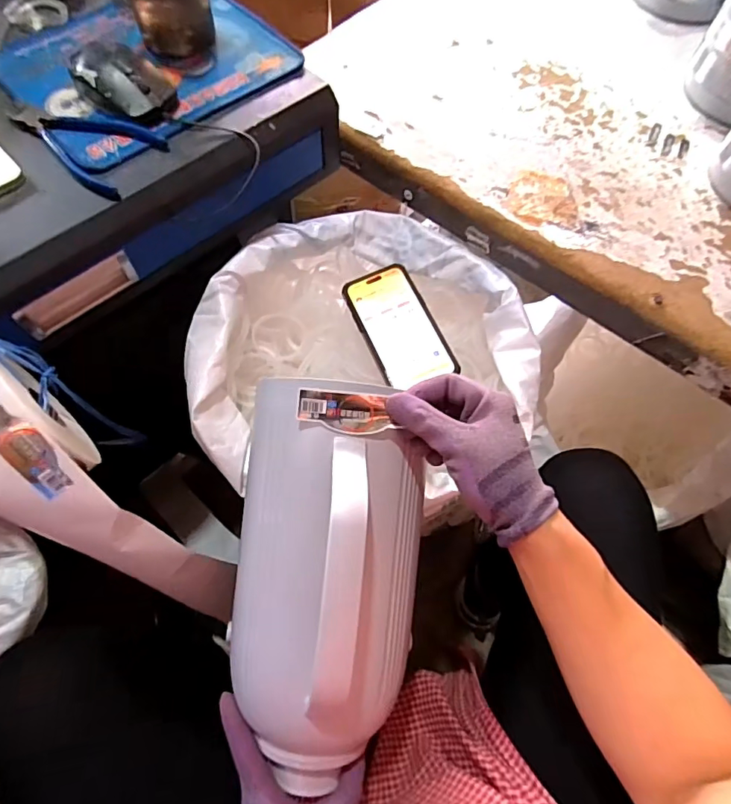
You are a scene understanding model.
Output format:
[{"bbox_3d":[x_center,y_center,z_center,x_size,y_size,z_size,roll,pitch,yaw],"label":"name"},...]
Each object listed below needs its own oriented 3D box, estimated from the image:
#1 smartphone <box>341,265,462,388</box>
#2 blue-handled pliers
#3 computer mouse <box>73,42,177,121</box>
[{"bbox_3d":[0.037,-0.090,0.566,0.081,0.008,0.151,-26,75,-2],"label":"smartphone"},{"bbox_3d":[-0.256,-0.241,0.442,0.133,0.010,0.079,30,68,12],"label":"blue-handled pliers"},{"bbox_3d":[-0.232,-0.307,0.462,0.105,0.035,0.065,37,69,15],"label":"computer mouse"}]

